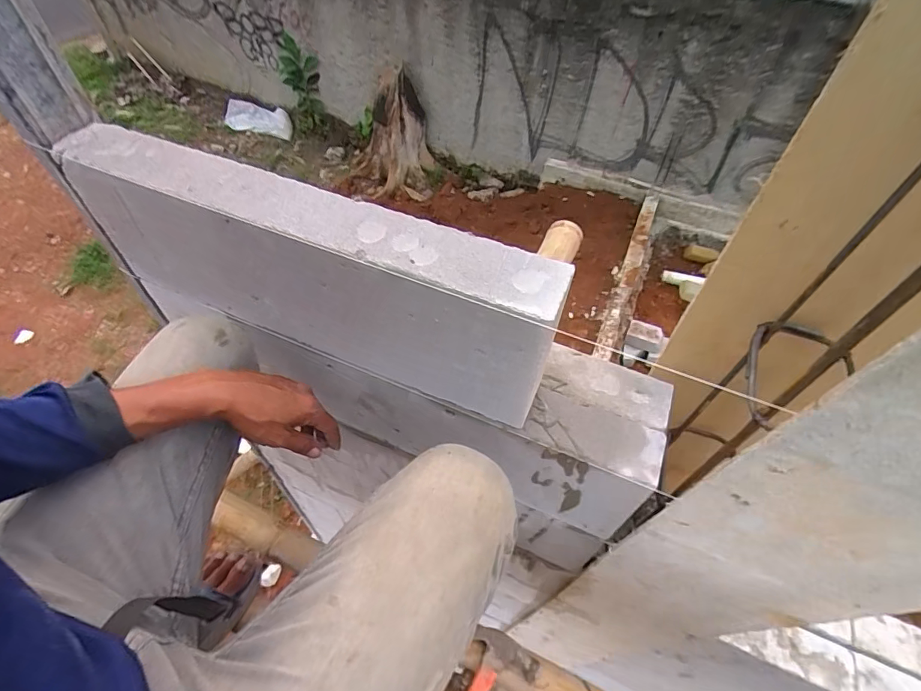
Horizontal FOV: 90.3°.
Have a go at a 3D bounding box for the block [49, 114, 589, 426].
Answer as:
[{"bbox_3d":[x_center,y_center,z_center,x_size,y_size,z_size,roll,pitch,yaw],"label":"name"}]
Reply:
[{"bbox_3d":[-0.179,-0.086,0.544,0.598,0.201,0.082,21,54,13],"label":"block"}]

